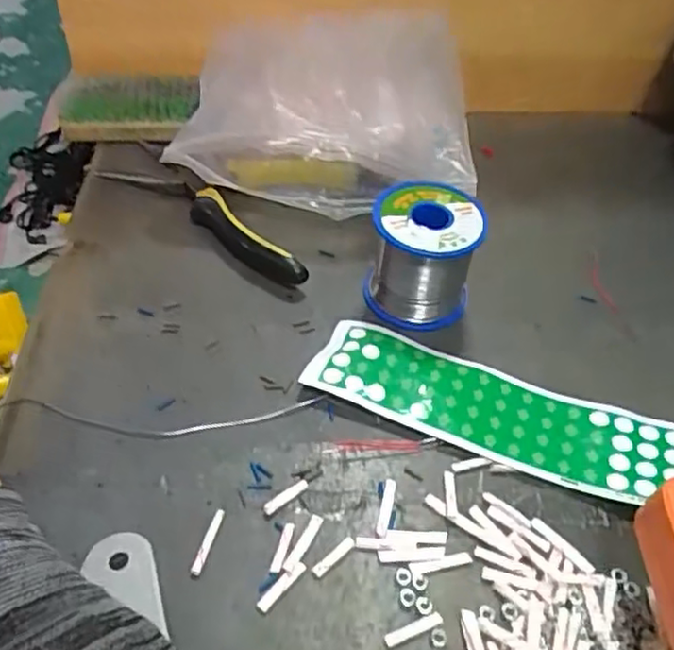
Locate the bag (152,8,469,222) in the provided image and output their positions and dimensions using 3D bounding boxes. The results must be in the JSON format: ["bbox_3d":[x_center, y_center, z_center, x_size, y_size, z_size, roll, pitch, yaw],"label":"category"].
[{"bbox_3d":[-0.008,-0.145,0.487,0.201,0.086,0.155,1,46,-1],"label":"bag"}]

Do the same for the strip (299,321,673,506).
[{"bbox_3d":[0.090,0.047,0.369,0.212,0.010,0.058,17,47,14],"label":"strip"}]

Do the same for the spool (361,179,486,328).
[{"bbox_3d":[0.052,-0.044,0.411,0.063,0.062,0.061,6,46,4],"label":"spool"}]

